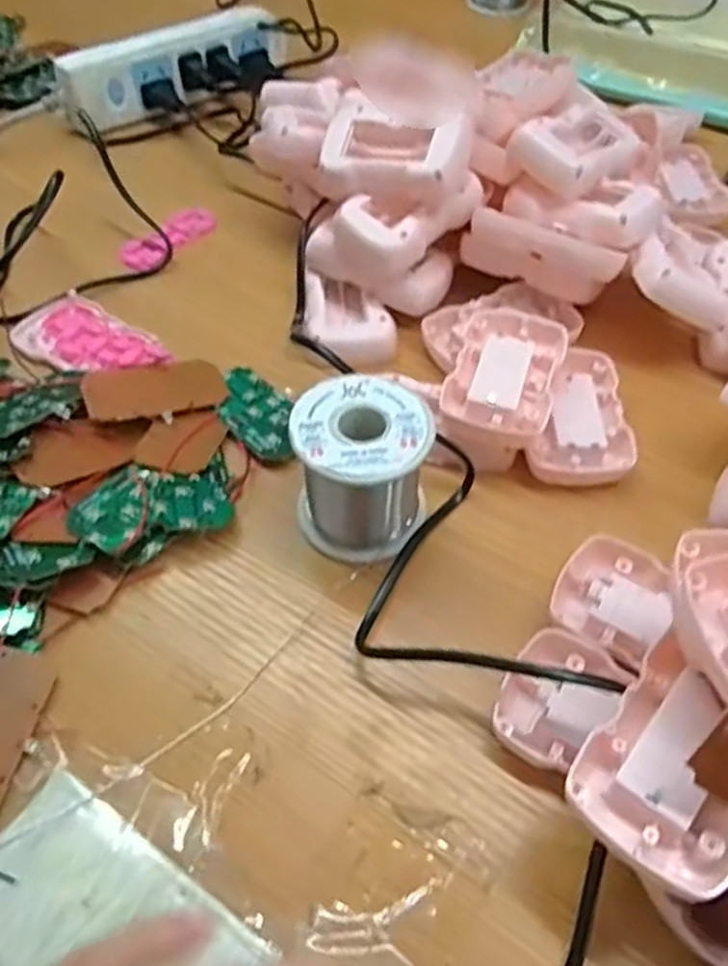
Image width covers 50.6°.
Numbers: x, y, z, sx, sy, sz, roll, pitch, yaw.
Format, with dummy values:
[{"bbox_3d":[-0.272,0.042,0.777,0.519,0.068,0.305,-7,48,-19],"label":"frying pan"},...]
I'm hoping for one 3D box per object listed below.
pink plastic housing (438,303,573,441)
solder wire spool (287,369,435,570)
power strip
[{"bbox_3d":[0.076,-0.058,0.411,0.053,0.022,0.085,15,55,12],"label":"pink plastic housing"},{"bbox_3d":[-0.001,-0.006,0.357,0.060,0.061,0.064,3,53,3],"label":"solder wire spool"},{"bbox_3d":[-0.153,-0.341,0.630,0.185,0.052,0.037,-25,57,-17],"label":"power strip"}]

